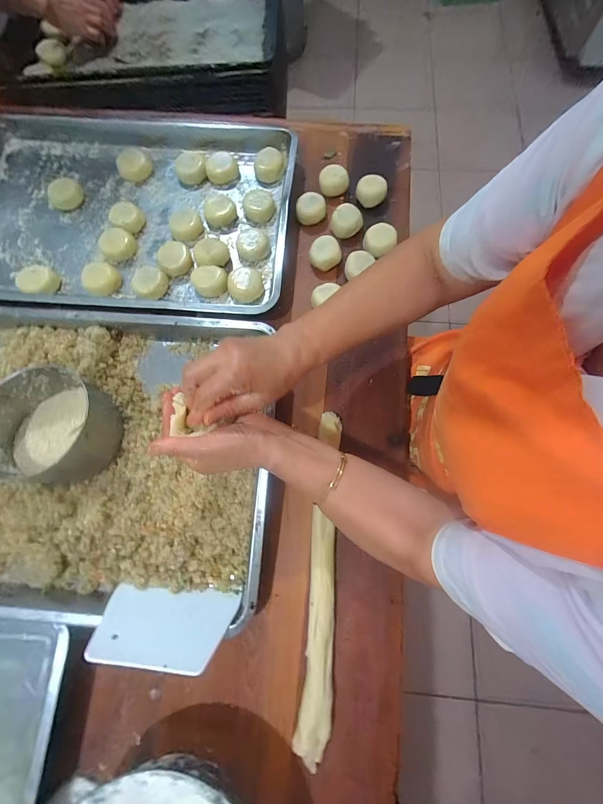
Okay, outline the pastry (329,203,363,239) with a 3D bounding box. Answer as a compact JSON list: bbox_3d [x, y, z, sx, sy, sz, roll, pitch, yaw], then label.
[{"bbox_3d":[0.080,-0.315,0.541,0.055,0.038,0.047,14,73,3],"label":"pastry"}]

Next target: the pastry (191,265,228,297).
[{"bbox_3d":[-0.148,-0.199,0.496,0.054,0.033,0.042,-10,73,-4],"label":"pastry"}]

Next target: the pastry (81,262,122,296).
[{"bbox_3d":[-0.328,-0.200,0.503,0.051,0.021,0.048,0,72,-1],"label":"pastry"}]

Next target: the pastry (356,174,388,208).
[{"bbox_3d":[0.126,-0.378,0.550,0.052,0.022,0.053,0,72,-1],"label":"pastry"}]

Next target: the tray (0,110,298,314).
[{"bbox_3d":[-0.341,-0.345,0.536,0.630,0.043,0.410,5,72,1],"label":"tray"}]

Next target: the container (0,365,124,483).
[{"bbox_3d":[-0.323,0.033,0.402,0.139,0.069,0.136,0,72,-1],"label":"container"}]

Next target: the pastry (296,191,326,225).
[{"bbox_3d":[0.017,-0.341,0.544,0.050,0.037,0.043,4,72,0],"label":"pastry"}]

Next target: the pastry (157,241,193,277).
[{"bbox_3d":[-0.213,-0.242,0.519,0.052,0.021,0.058,-19,74,-7],"label":"pastry"}]

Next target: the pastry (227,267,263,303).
[{"bbox_3d":[-0.091,-0.189,0.499,0.055,0.026,0.053,-15,73,-6],"label":"pastry"}]

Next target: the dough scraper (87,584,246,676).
[{"bbox_3d":[-0.154,0.249,0.344,0.146,0.088,0.005,6,107,0],"label":"dough scraper"}]

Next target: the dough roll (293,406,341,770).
[{"bbox_3d":[0.028,0.202,0.384,0.037,0.019,0.386,6,72,1],"label":"dough roll"}]

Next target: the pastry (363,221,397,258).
[{"bbox_3d":[0.133,-0.274,0.519,0.054,0.020,0.045,-34,76,-11],"label":"pastry"}]

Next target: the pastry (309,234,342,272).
[{"bbox_3d":[0.040,-0.251,0.522,0.053,0.037,0.051,4,72,0],"label":"pastry"}]

